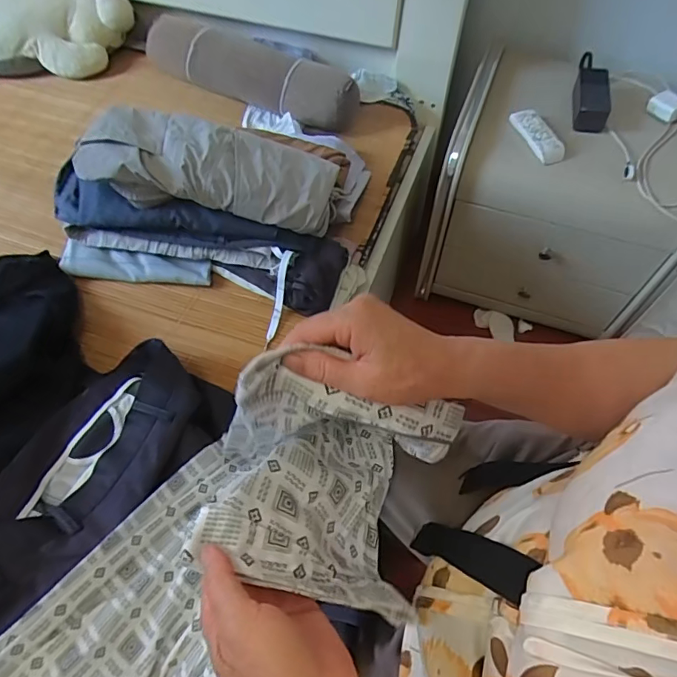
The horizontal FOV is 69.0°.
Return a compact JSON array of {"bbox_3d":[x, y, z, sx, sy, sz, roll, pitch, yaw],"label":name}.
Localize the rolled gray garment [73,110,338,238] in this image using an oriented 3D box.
[{"bbox_3d":[-0.187,-0.259,0.755,0.360,0.080,0.139,10,56,-11],"label":"rolled gray garment"}]

